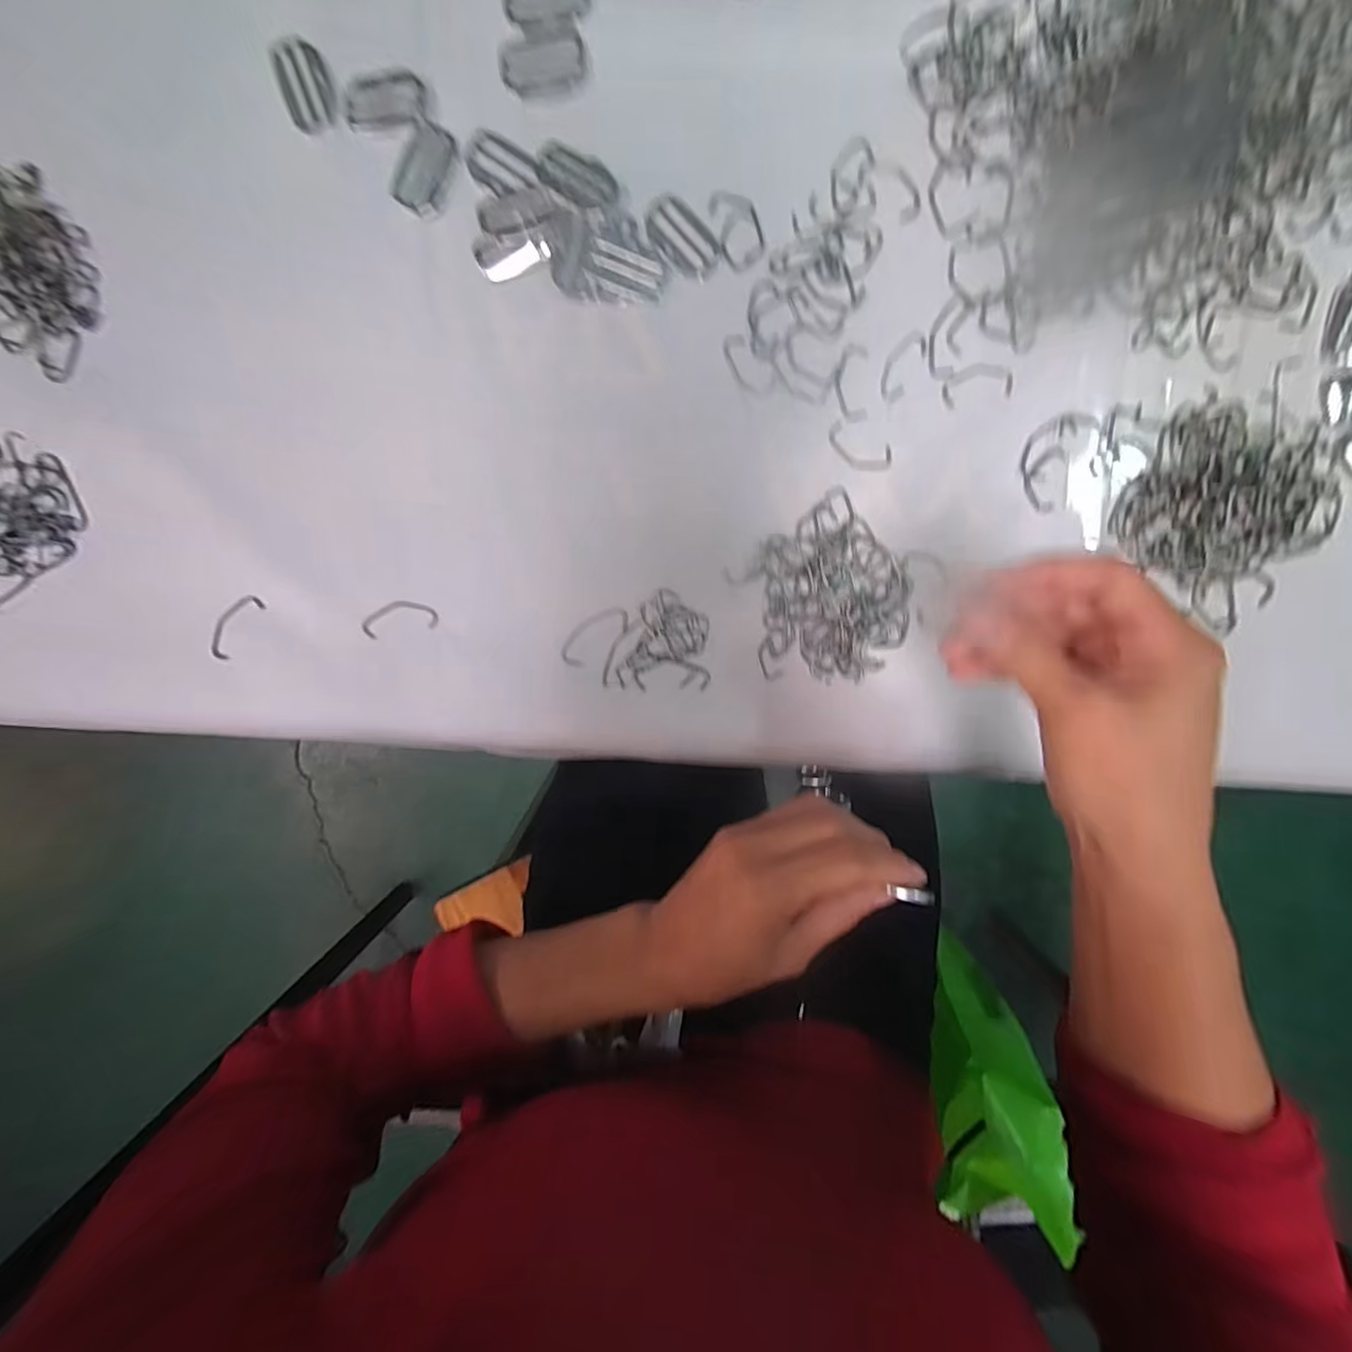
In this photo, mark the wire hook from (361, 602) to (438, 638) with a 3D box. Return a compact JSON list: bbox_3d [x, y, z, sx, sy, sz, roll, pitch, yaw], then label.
[{"bbox_3d":[-0.165,-0.035,0.354,0.044,0.006,0.019,-10,96,2],"label":"wire hook"}]

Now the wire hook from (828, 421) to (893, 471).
[{"bbox_3d":[0.105,-0.129,0.339,0.039,0.004,0.020,22,96,-1],"label":"wire hook"}]

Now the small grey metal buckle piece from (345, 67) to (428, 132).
[{"bbox_3d":[-0.159,-0.315,0.323,0.045,0.005,0.024,-6,96,2],"label":"small grey metal buckle piece"}]

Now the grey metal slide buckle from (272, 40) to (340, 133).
[{"bbox_3d":[-0.202,-0.324,0.323,0.027,0.004,0.045,-16,96,3],"label":"grey metal slide buckle"}]

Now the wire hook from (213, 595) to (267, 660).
[{"bbox_3d":[-0.265,-0.031,0.355,0.019,0.006,0.042,37,96,-3],"label":"wire hook"}]

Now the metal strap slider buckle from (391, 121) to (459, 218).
[{"bbox_3d":[-0.138,-0.279,0.325,0.026,0.004,0.044,26,96,-2],"label":"metal strap slider buckle"}]

